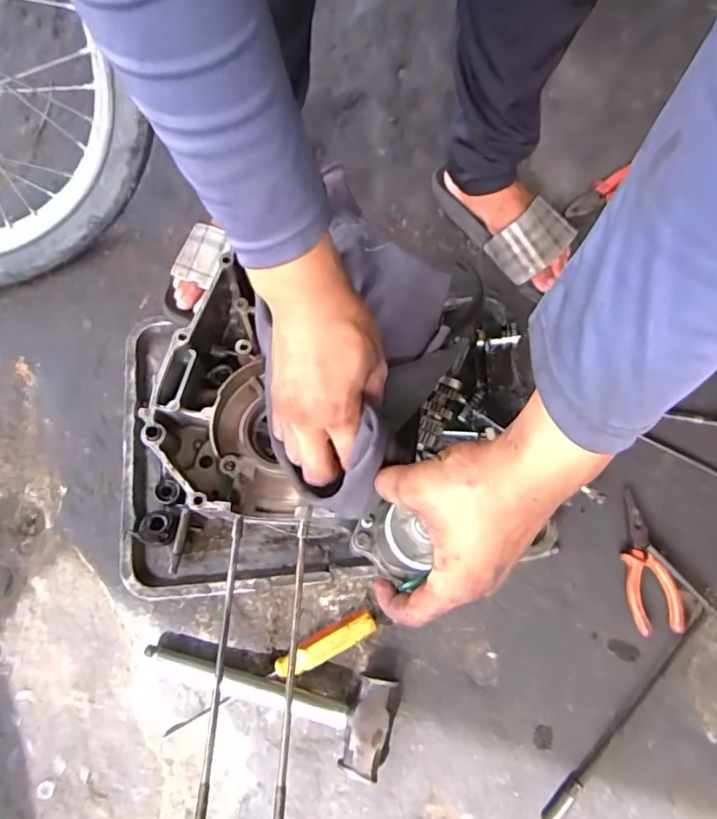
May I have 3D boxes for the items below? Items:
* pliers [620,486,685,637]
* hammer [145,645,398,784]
[{"bbox_3d":[0.325,0.174,0.621,0.050,0.023,0.155,-8,71,-5],"label":"pliers"},{"bbox_3d":[-0.095,0.297,0.560,0.252,0.043,0.087,14,71,3],"label":"hammer"}]

